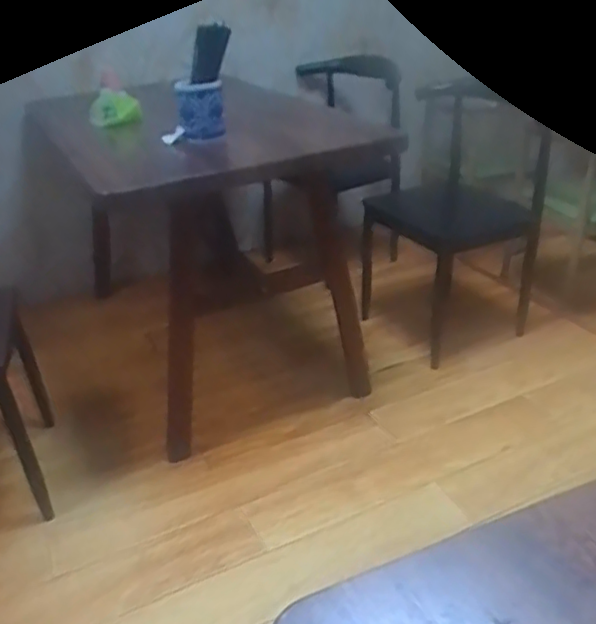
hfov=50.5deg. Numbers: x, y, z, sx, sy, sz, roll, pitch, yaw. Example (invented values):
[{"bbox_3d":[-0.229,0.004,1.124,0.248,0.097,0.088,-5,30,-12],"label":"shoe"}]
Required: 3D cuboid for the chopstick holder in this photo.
[{"bbox_3d":[-0.217,-0.520,1.435,0.114,0.256,0.134,-3,30,-8],"label":"chopstick holder"}]

